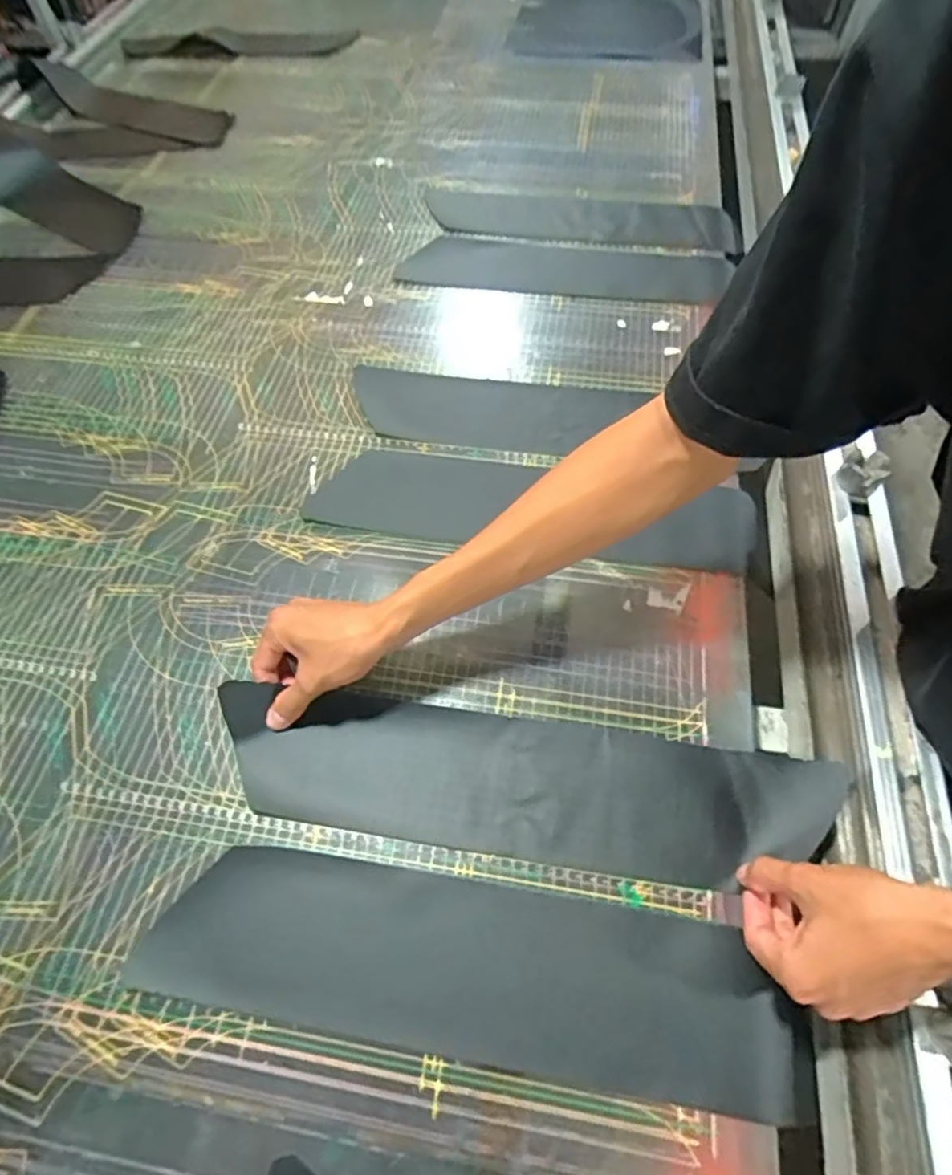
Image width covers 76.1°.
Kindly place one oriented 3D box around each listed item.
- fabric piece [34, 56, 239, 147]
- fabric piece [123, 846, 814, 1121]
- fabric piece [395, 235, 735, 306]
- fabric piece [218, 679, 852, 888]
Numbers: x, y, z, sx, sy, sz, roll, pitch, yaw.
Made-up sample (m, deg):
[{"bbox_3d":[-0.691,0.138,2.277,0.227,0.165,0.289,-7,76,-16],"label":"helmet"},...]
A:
[{"bbox_3d":[-0.639,-0.904,1.125,0.549,0.031,0.136,31,65,18],"label":"fabric piece"},{"bbox_3d":[-0.006,0.257,0.413,0.426,0.009,0.104,7,60,5],"label":"fabric piece"},{"bbox_3d":[0.114,-0.415,0.799,0.414,0.009,0.104,7,60,6],"label":"fabric piece"},{"bbox_3d":[0.033,0.150,0.465,0.457,0.020,0.109,8,64,6],"label":"fabric piece"}]

